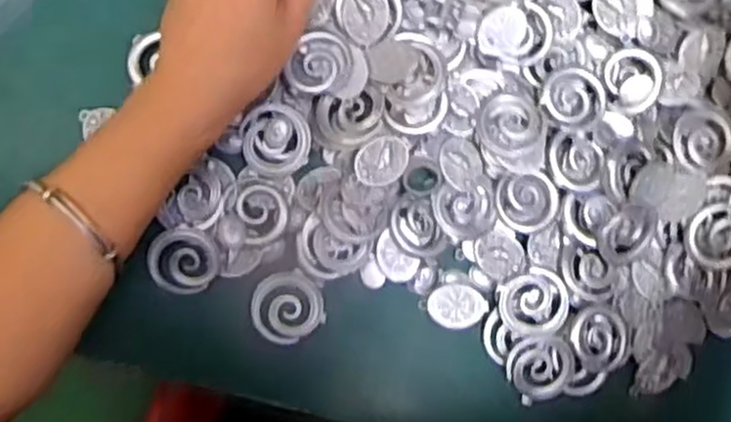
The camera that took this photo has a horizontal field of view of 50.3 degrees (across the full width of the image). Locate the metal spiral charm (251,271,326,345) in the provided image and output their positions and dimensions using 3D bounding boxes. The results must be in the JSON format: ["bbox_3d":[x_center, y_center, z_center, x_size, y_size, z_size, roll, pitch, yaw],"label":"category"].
[{"bbox_3d":[-0.043,0.054,0.440,0.039,0.006,0.039,-6,81,-8],"label":"metal spiral charm"}]

